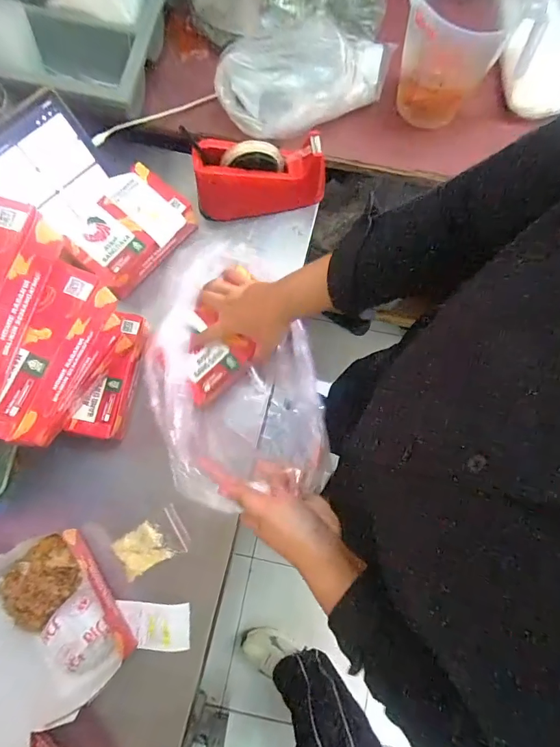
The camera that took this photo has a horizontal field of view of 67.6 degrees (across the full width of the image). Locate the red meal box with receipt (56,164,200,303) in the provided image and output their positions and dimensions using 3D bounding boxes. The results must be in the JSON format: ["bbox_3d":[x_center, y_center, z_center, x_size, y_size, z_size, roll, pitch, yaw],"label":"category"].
[{"bbox_3d":[-0.229,-0.219,0.634,0.130,0.057,0.173,42,79,9],"label":"red meal box with receipt"}]

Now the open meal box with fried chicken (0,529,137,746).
[{"bbox_3d":[-0.289,0.304,0.470,0.163,0.164,0.263,-28,78,-8],"label":"open meal box with fried chicken"}]

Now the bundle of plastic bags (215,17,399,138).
[{"bbox_3d":[0.049,-0.462,0.658,0.295,0.110,0.125,-12,76,-4],"label":"bundle of plastic bags"}]

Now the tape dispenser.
[{"bbox_3d":[-0.028,-0.300,0.638,0.195,0.102,0.070,-1,76,-1],"label":"tape dispenser"}]

